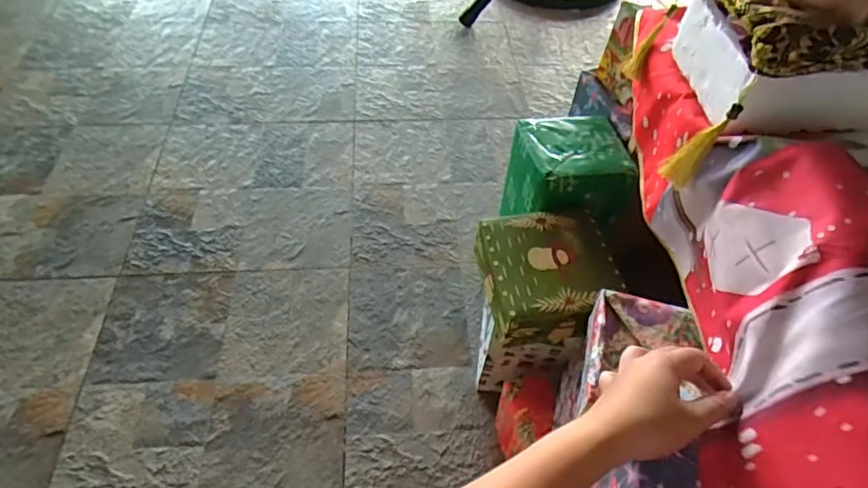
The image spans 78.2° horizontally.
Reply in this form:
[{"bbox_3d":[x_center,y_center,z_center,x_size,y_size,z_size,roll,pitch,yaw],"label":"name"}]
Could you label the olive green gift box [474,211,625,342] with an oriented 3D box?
[{"bbox_3d":[0.141,0.036,0.664,0.160,0.056,0.156,-7,54,-8],"label":"olive green gift box"}]

